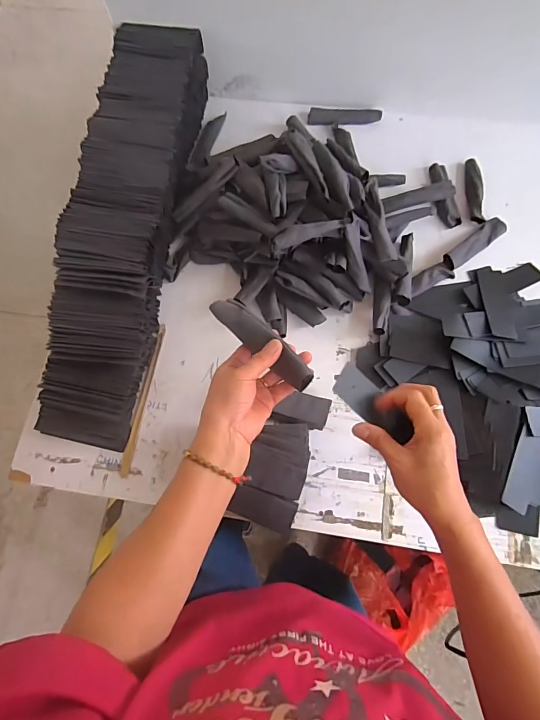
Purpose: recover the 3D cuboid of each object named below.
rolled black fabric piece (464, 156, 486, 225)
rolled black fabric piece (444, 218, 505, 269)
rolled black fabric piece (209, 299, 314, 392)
[{"bbox_3d":[0.405,-0.335,0.791,0.031,0.018,0.154,3,73,4],"label":"rolled black fabric piece"},{"bbox_3d":[0.388,-0.221,0.763,0.150,0.024,0.038,-38,75,-9],"label":"rolled black fabric piece"},{"bbox_3d":[-0.010,-0.023,0.465,0.031,0.023,0.149,-43,68,-10],"label":"rolled black fabric piece"}]

